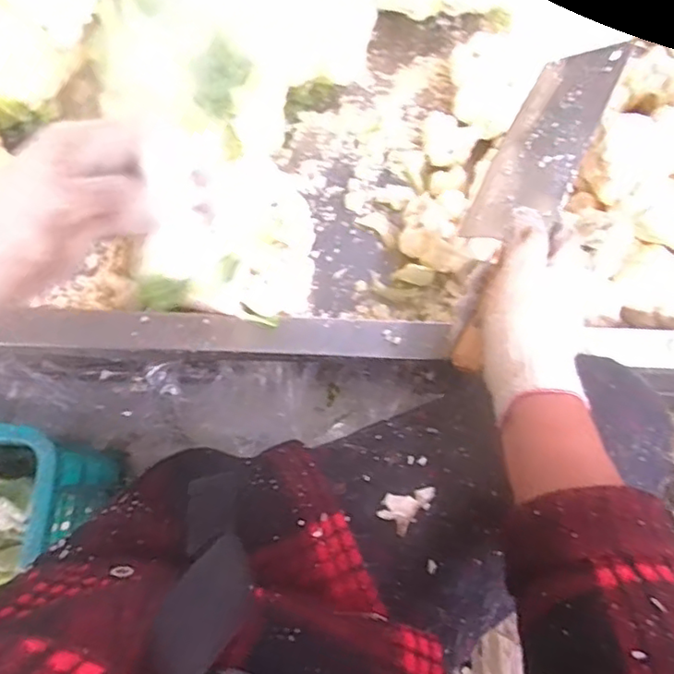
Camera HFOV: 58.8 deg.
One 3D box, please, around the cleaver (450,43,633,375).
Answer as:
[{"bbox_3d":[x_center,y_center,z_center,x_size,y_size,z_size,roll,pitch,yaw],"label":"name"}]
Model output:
[{"bbox_3d":[0.138,-0.108,0.476,0.019,0.092,0.286,33,78,-34],"label":"cleaver"}]

